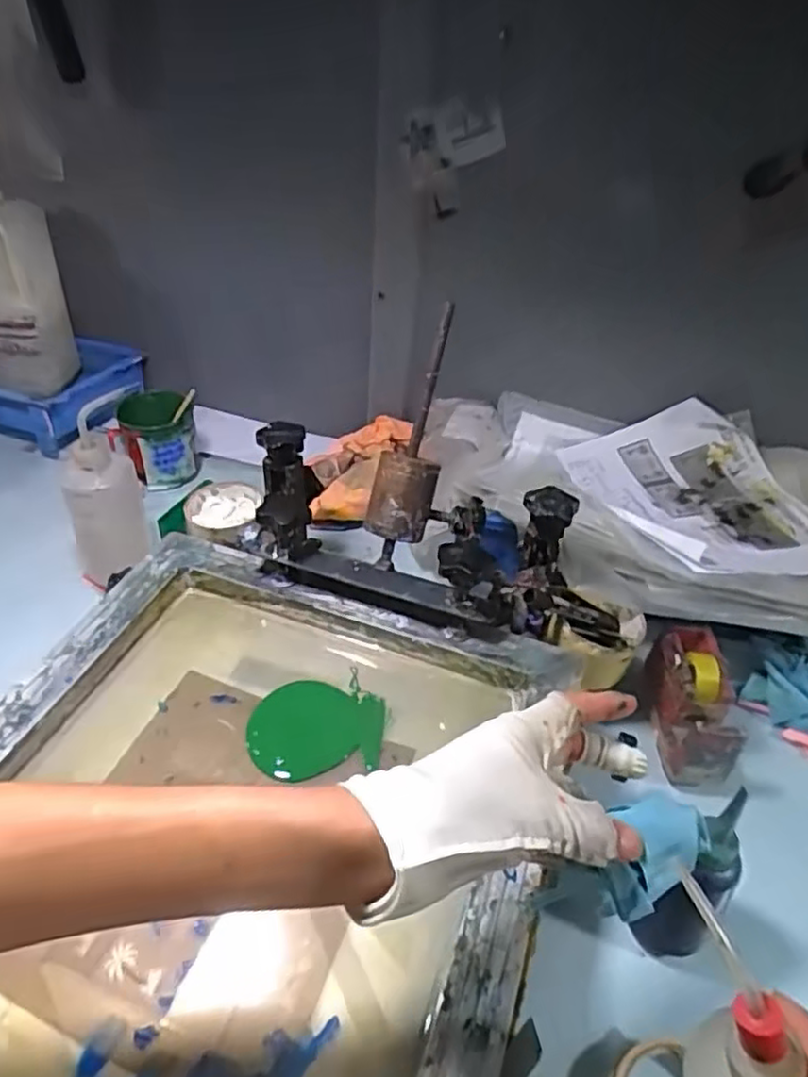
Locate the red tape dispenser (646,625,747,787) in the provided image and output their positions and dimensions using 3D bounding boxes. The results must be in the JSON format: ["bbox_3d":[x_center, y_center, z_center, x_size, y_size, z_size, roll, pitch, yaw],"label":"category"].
[{"bbox_3d":[0.254,0.153,0.621,0.056,0.083,0.124,5,40,2],"label":"red tape dispenser"}]

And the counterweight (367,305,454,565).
[{"bbox_3d":[0.009,-0.083,0.590,0.054,0.229,0.044,16,6,14],"label":"counterweight"}]

